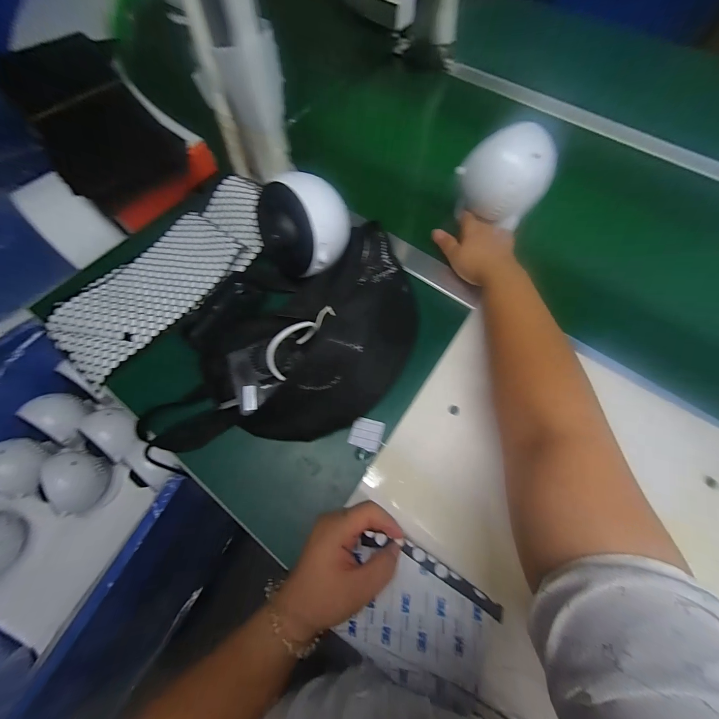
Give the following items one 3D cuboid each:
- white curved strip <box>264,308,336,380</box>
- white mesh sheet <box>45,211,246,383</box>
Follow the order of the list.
[{"bbox_3d":[-0.060,-0.024,0.311,0.021,0.041,0.089,32,71,14],"label":"white curved strip"},{"bbox_3d":[-0.266,-0.090,0.401,0.117,0.018,0.231,35,72,15],"label":"white mesh sheet"}]

